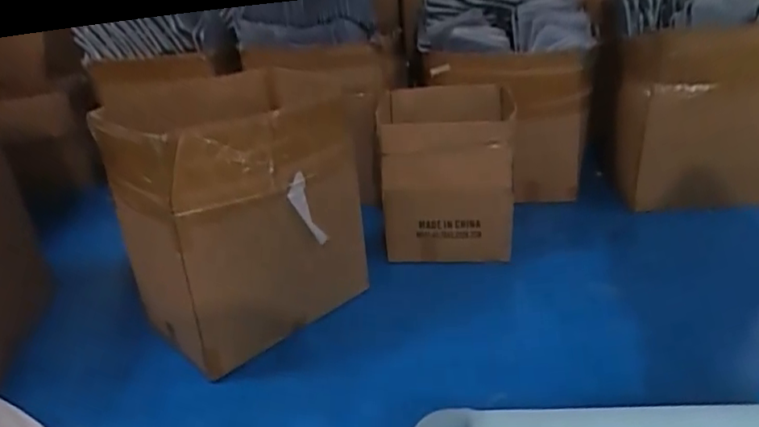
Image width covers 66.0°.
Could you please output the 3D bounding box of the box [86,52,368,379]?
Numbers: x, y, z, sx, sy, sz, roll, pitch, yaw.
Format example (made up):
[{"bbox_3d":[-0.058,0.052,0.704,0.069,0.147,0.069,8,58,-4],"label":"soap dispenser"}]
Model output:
[{"bbox_3d":[-0.399,0.005,1.571,0.357,0.659,0.445,18,34,38],"label":"box"}]

